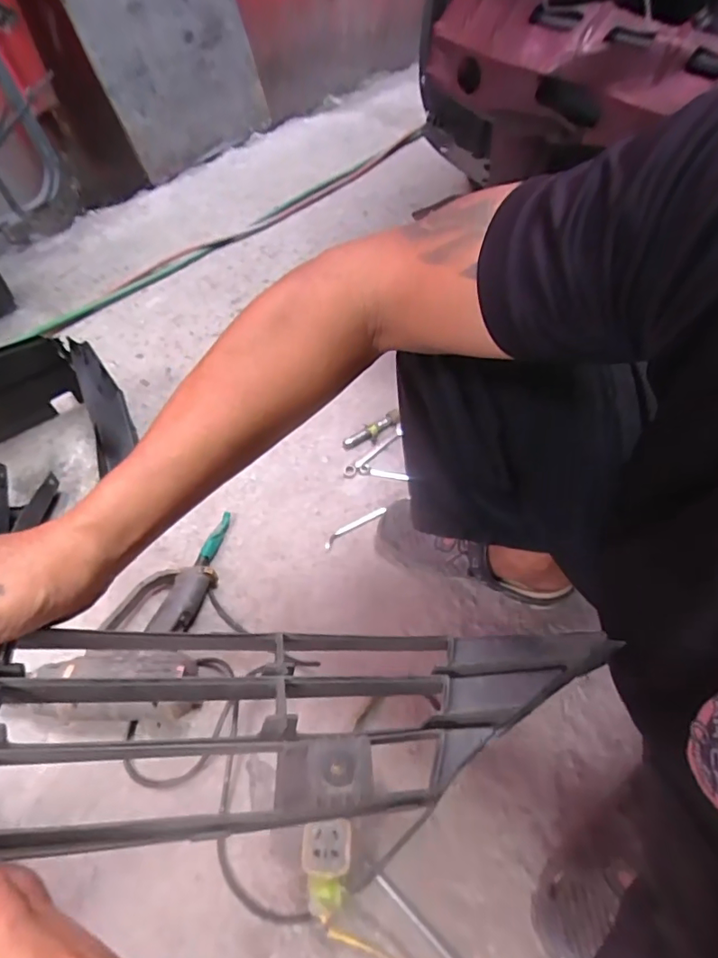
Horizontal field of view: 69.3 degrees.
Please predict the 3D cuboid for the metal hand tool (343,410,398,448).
[{"bbox_3d":[0.021,-0.080,0.862,0.110,0.024,0.030,-30,62,-20],"label":"metal hand tool"}]

